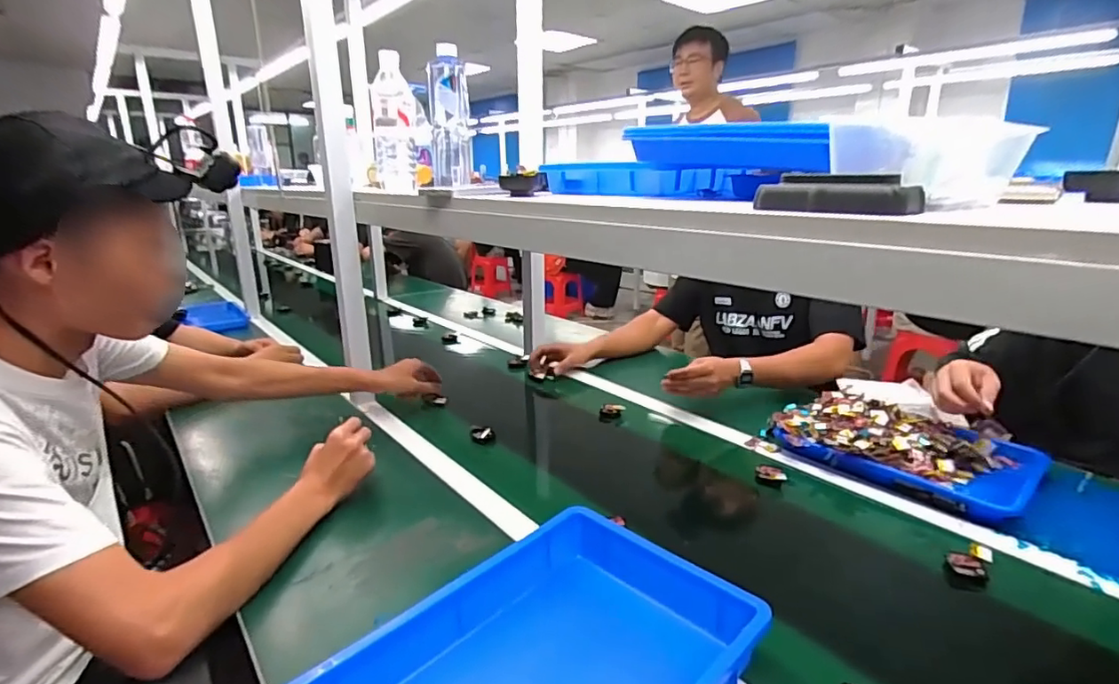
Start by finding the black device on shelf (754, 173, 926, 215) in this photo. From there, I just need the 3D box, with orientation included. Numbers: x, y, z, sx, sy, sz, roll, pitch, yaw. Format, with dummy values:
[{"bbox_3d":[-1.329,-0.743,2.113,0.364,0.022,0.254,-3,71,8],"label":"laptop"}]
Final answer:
[{"bbox_3d":[0.199,-0.107,0.404,0.042,0.025,0.103,-12,21,-35],"label":"black device on shelf"}]

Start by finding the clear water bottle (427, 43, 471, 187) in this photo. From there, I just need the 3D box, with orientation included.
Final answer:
[{"bbox_3d":[-0.181,-0.364,0.920,0.062,0.203,0.073,-2,17,-7],"label":"clear water bottle"}]

